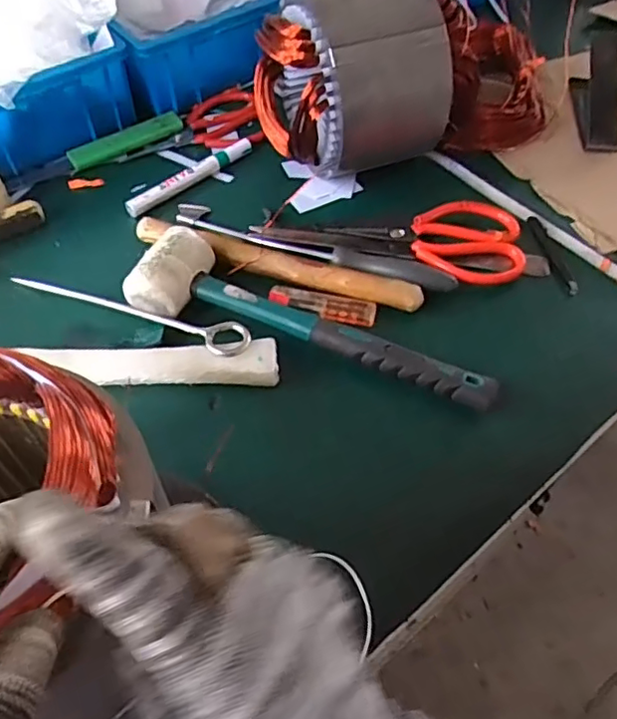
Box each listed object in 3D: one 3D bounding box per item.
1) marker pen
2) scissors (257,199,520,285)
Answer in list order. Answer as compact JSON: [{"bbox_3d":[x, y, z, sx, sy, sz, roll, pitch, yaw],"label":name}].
[{"bbox_3d":[-0.112,-0.175,0.581,0.019,0.014,0.142,37,62,24],"label":"marker pen"},{"bbox_3d":[0.073,-0.114,0.529,0.223,0.010,0.085,11,55,8],"label":"scissors"}]

